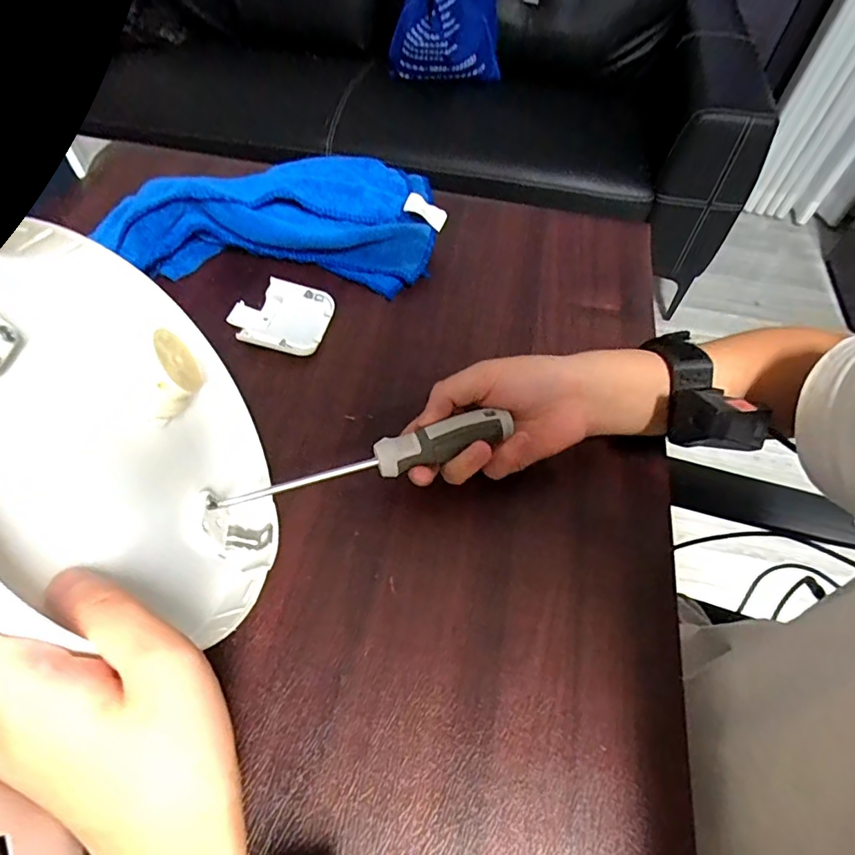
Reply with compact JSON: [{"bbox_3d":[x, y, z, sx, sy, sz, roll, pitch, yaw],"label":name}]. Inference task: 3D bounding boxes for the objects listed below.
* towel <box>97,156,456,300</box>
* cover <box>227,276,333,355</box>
[{"bbox_3d":[-0.134,-0.196,0.465,0.293,0.060,0.152,2,56,-2],"label":"towel"},{"bbox_3d":[-0.123,-0.091,0.426,0.082,0.014,0.072,11,56,4],"label":"cover"}]

